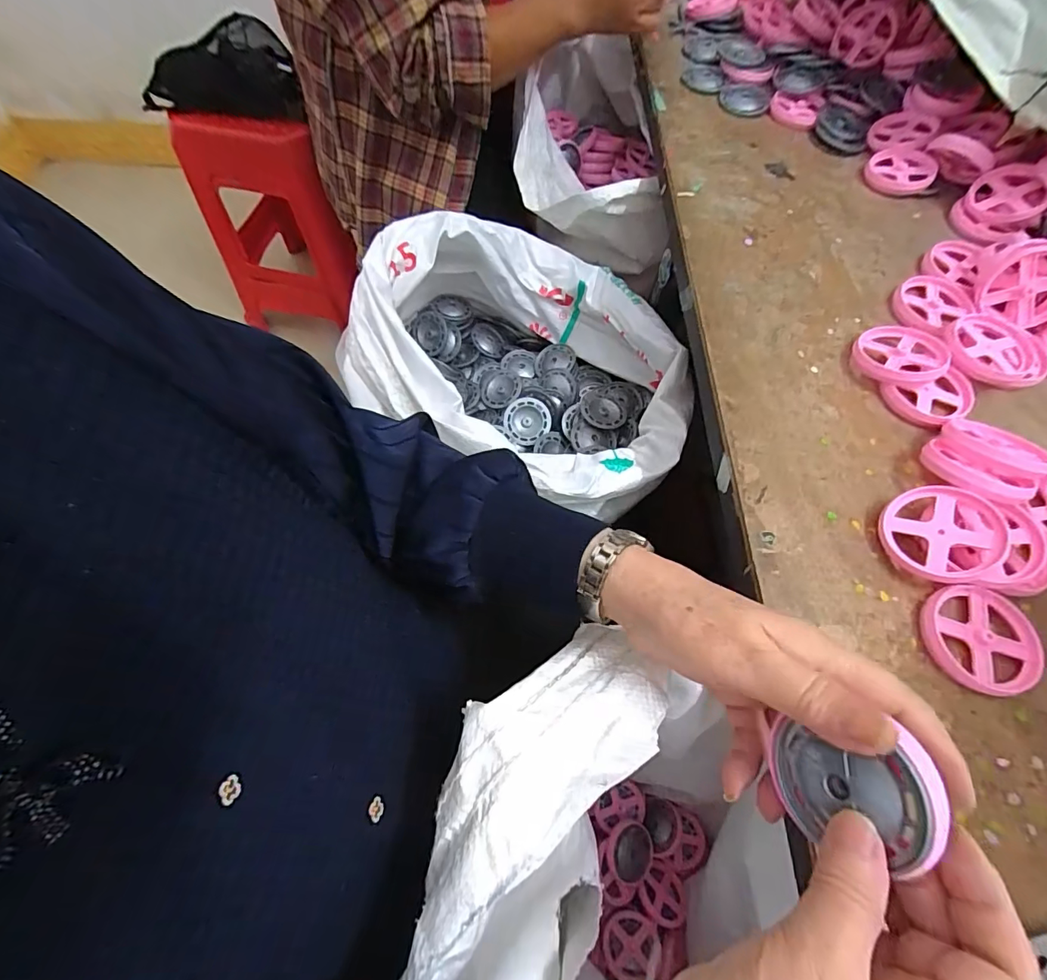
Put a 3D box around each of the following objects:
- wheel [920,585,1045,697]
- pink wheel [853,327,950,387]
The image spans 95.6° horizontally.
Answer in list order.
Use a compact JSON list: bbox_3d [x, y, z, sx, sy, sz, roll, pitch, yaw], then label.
[{"bbox_3d":[0.285,0.093,0.296,0.061,0.014,0.063,-1,64,-4],"label":"wheel"},{"bbox_3d":[0.308,-0.113,0.389,0.063,0.010,0.063,14,62,21],"label":"pink wheel"}]

